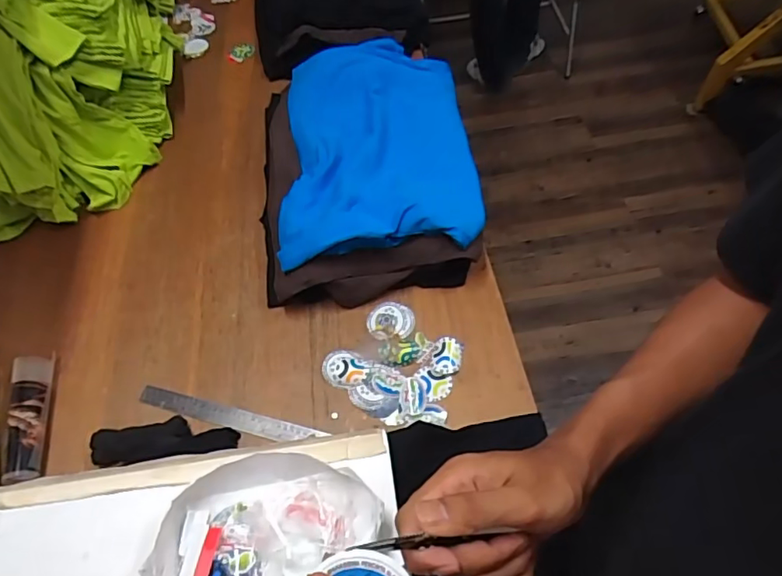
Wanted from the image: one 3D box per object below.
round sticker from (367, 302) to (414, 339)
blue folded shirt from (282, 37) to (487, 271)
[{"bbox_3d":[-0.001,0.049,0.820,0.070,0.007,0.066,-2,57,3],"label":"round sticker"},{"bbox_3d":[-0.023,-0.266,0.940,0.322,0.071,0.531,-5,57,1],"label":"blue folded shirt"}]

